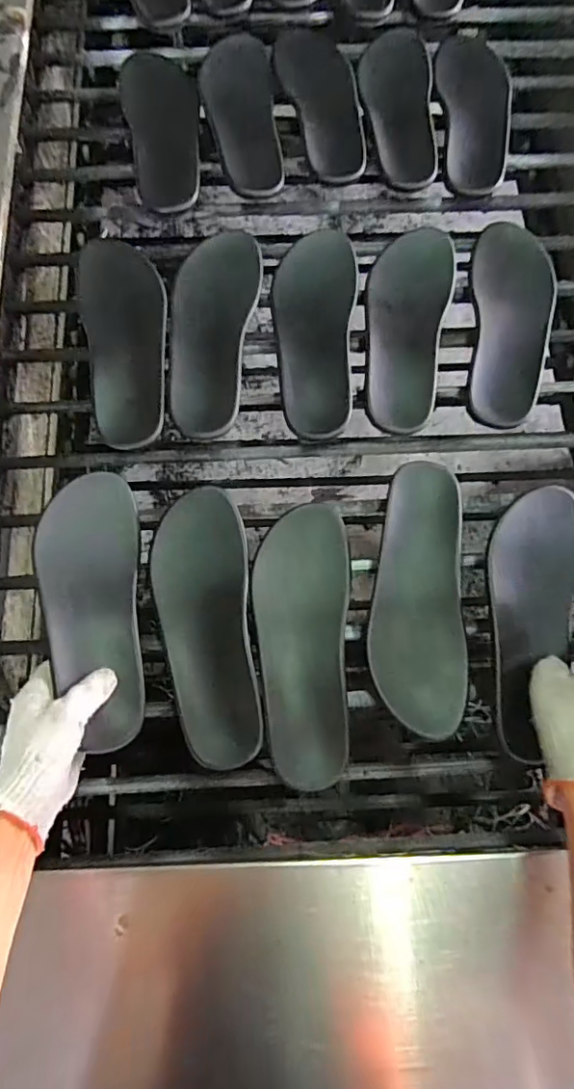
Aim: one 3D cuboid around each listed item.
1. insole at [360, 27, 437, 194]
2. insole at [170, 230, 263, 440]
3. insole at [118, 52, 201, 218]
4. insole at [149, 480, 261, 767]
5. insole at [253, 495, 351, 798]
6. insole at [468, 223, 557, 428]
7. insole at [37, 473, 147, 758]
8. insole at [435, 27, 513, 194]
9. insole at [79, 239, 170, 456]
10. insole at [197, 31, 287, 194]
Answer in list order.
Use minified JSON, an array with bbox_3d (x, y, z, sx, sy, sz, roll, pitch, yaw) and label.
[{"bbox_3d":[0.142,-0.565,0.700,0.091,0.021,0.275,2,78,0],"label":"insole"},{"bbox_3d":[-0.085,-0.240,0.595,0.089,0.015,0.251,8,78,1],"label":"insole"},{"bbox_3d":[-0.153,-0.527,0.677,0.090,0.010,0.255,-13,78,-3],"label":"insole"},{"bbox_3d":[-0.079,0.071,0.511,0.088,0.016,0.255,-6,78,-2],"label":"insole"},{"bbox_3d":[0.014,0.089,0.519,0.089,0.015,0.258,2,78,0],"label":"insole"},{"bbox_3d":[0.254,-0.244,0.611,0.093,0.019,0.250,7,78,1],"label":"insole"},{"bbox_3d":[-0.175,0.057,0.499,0.091,0.023,0.244,-3,72,-27],"label":"insole"},{"bbox_3d":[0.241,-0.556,0.703,0.091,0.026,0.275,3,78,0],"label":"insole"},{"bbox_3d":[-0.174,-0.221,0.594,0.086,0.018,0.243,-9,78,-3],"label":"insole"},{"bbox_3d":[-0.059,-0.545,0.680,0.090,0.020,0.268,-5,78,-2],"label":"insole"}]

